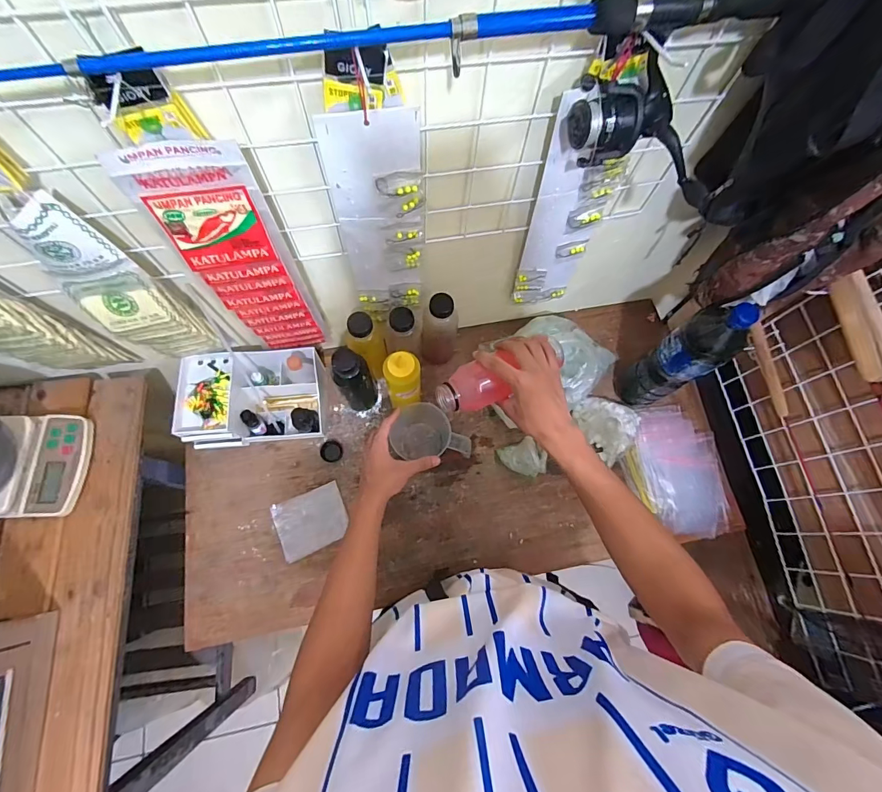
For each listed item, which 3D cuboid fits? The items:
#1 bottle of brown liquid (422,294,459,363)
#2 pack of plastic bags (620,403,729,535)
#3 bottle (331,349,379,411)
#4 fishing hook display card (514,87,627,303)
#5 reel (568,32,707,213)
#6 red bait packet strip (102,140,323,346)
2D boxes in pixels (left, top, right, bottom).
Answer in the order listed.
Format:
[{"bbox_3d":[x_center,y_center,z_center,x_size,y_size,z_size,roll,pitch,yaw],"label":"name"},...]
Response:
[{"bbox_3d":[-0.001,-0.115,0.735,0.060,0.156,0.057,6,71,0],"label":"bottle of brown liquid"},{"bbox_3d":[0.441,0.137,0.775,0.176,0.019,0.237,0,71,-2],"label":"pack of plastic bags"},{"bbox_3d":[-0.147,-0.022,0.716,0.056,0.189,0.049,-15,72,-7],"label":"bottle"},{"bbox_3d":[0.173,-0.240,0.576,0.094,0.390,0.015,-5,73,1],"label":"fishing hook display card"},{"bbox_3d":[0.205,-0.261,0.385,0.157,0.098,0.065,20,72,5],"label":"reel"},{"bbox_3d":[-0.244,-0.152,0.539,0.112,0.383,0.026,-12,72,-6],"label":"red bait packet strip"}]

